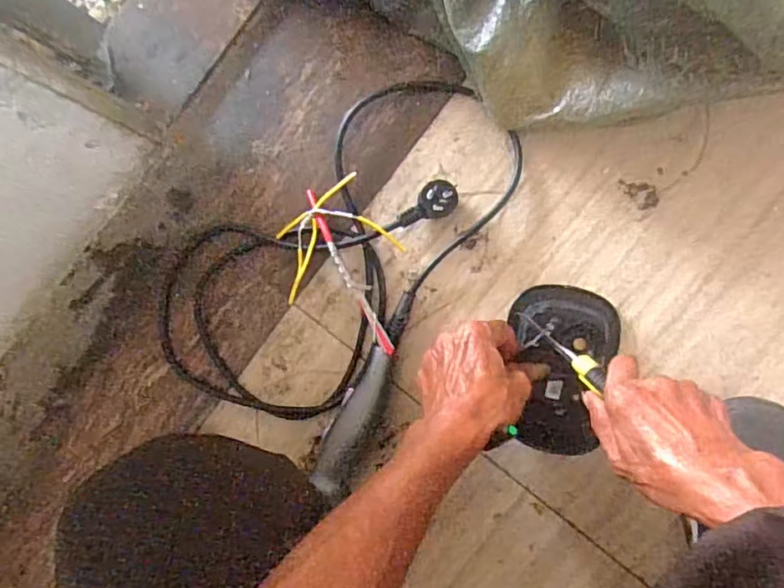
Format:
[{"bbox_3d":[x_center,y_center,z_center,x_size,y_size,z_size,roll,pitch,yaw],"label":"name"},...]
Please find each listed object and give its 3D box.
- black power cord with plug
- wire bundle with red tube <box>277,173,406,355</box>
[{"bbox_3d":[-0.064,-0.046,0.529,0.250,0.040,0.356,28,93,7],"label":"black power cord with plug"},{"bbox_3d":[-0.042,-0.022,0.532,0.105,0.032,0.160,-17,87,7],"label":"wire bundle with red tube"}]

